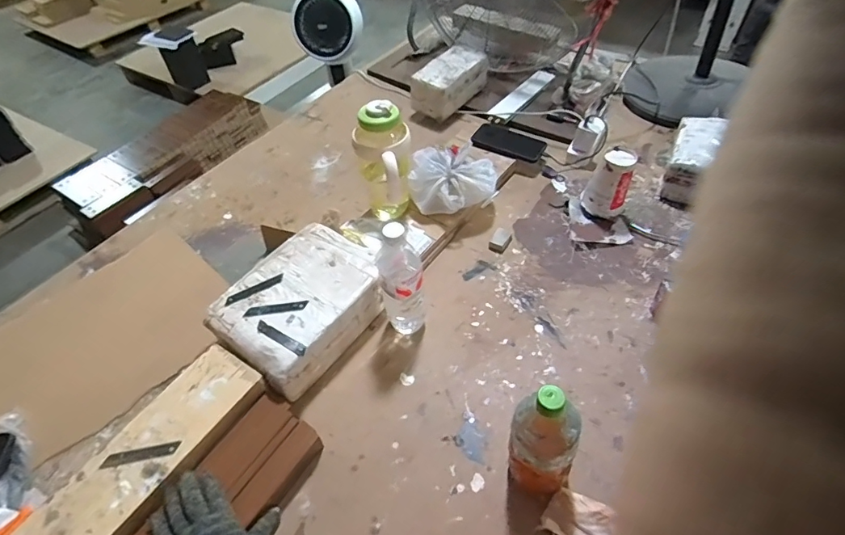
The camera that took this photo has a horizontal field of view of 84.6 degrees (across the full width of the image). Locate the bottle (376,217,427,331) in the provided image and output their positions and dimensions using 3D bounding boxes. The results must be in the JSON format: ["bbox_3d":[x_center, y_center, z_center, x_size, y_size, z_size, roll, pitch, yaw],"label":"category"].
[{"bbox_3d":[-0.031,0.023,0.749,0.068,0.223,0.077,-5,49,-1],"label":"bottle"}]

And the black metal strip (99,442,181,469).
[{"bbox_3d":[-0.378,0.250,0.621,0.097,0.004,0.017,-9,49,-4],"label":"black metal strip"}]

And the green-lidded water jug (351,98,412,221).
[{"bbox_3d":[-0.072,-0.181,0.880,0.097,0.240,0.096,-5,49,-1],"label":"green-lidded water jug"}]

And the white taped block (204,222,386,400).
[{"bbox_3d":[-0.201,0.066,0.797,0.203,0.097,0.264,27,56,24],"label":"white taped block"}]

